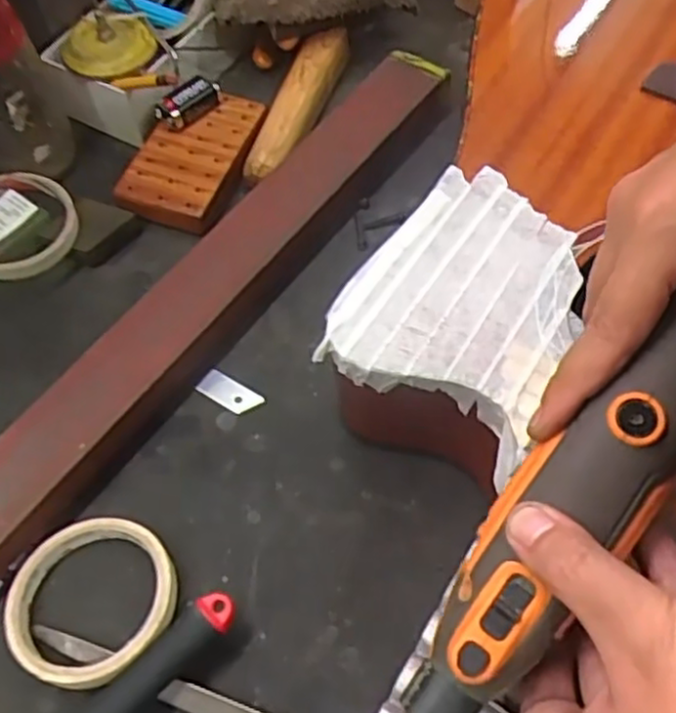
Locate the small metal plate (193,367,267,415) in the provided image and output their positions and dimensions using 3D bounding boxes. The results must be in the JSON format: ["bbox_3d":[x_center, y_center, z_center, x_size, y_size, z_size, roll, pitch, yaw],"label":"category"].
[{"bbox_3d":[-0.071,0.024,0.475,0.045,0.004,0.017,29,64,17],"label":"small metal plate"}]

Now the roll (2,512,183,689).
[{"bbox_3d":[-0.135,0.133,0.398,0.091,0.018,0.089,-1,59,1],"label":"roll"}]

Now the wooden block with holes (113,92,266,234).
[{"bbox_3d":[-0.112,-0.155,0.559,0.078,0.021,0.118,16,61,11],"label":"wooden block with holes"}]

